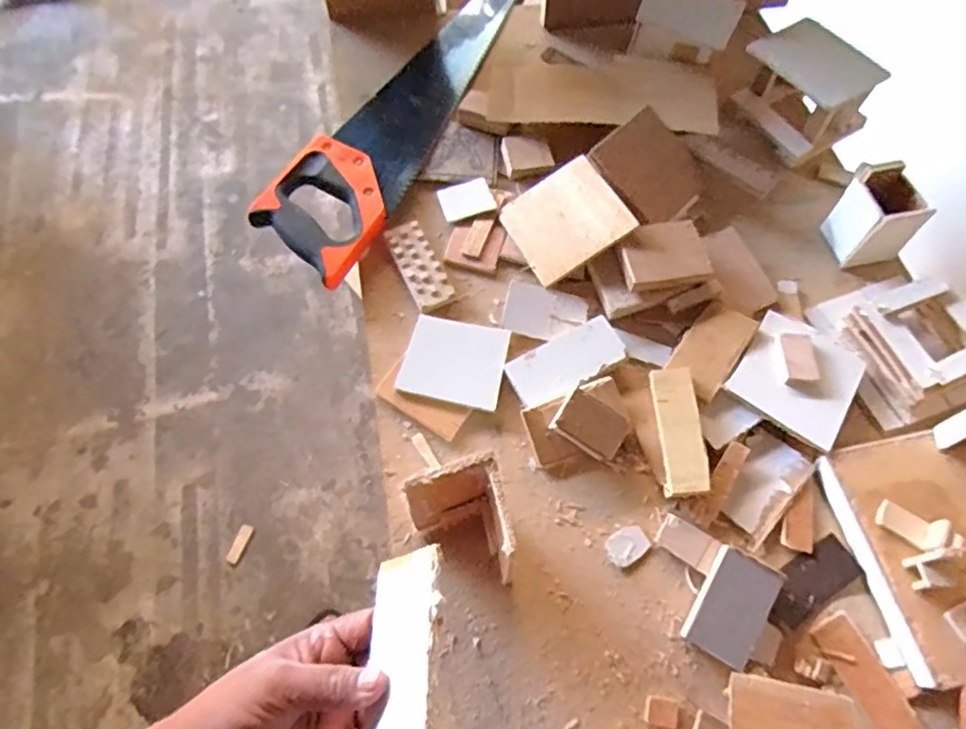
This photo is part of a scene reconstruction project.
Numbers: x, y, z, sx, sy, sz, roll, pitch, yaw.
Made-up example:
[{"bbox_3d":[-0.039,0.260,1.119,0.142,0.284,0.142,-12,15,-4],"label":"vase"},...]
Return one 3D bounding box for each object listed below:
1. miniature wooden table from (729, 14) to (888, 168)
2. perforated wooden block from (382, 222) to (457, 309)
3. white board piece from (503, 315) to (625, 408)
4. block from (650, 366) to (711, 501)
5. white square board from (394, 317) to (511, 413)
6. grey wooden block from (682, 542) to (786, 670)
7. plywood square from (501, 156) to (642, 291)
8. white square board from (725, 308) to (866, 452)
[{"bbox_3d":[0.348,-0.299,0.653,0.108,0.076,0.119,-30,68,-15],"label":"miniature wooden table"},{"bbox_3d":[-0.061,-0.097,0.582,0.038,0.010,0.093,-24,65,-13],"label":"perforated wooden block"},{"bbox_3d":[0.073,-0.003,0.529,0.101,0.013,0.045,-27,66,-14],"label":"white board piece"},{"bbox_3d":[0.161,0.054,0.498,0.035,0.009,0.104,-8,67,19],"label":"block"},{"bbox_3d":[-0.024,-0.003,0.532,0.086,0.006,0.077,12,63,5],"label":"white square board"},{"bbox_3d":[0.184,0.179,0.448,0.046,0.020,0.075,28,71,13],"label":"grey wooden block"},{"bbox_3d":[0.079,-0.140,0.584,0.102,0.007,0.101,-32,66,6],"label":"plywood square"},{"bbox_3d":[0.275,0.009,0.525,0.095,0.009,0.106,35,65,16],"label":"white square board"}]

